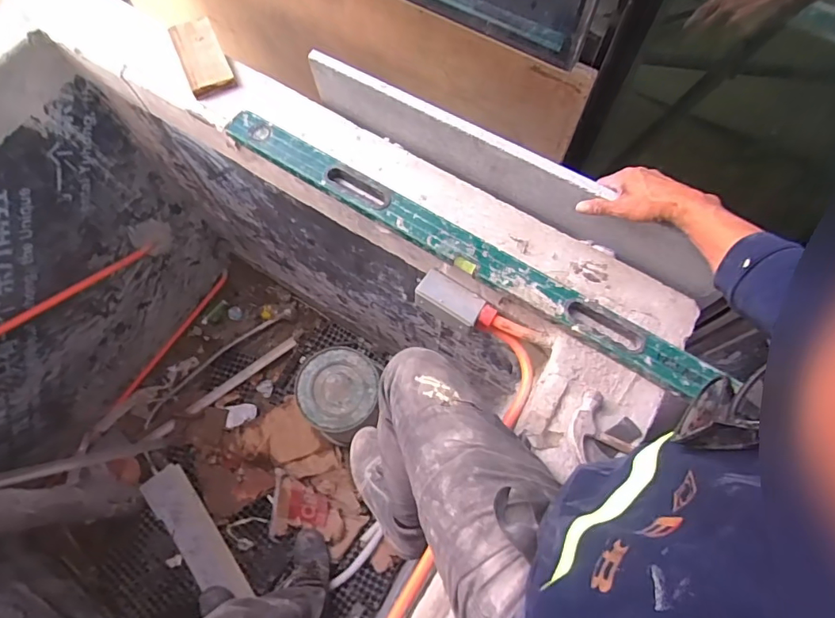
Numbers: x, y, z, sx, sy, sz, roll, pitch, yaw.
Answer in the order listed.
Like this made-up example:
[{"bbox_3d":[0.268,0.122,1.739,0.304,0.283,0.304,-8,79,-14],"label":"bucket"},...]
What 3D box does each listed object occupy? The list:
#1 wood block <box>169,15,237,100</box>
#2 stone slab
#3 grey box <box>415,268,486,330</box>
[{"bbox_3d":[-0.413,-0.483,0.908,0.078,0.017,0.175,-25,71,-8],"label":"wood block"},{"bbox_3d":[0.134,-0.228,0.785,0.748,0.140,0.017,32,73,11],"label":"stone slab"},{"bbox_3d":[0.056,-0.015,0.818,0.112,0.027,0.062,30,73,11],"label":"grey box"}]

